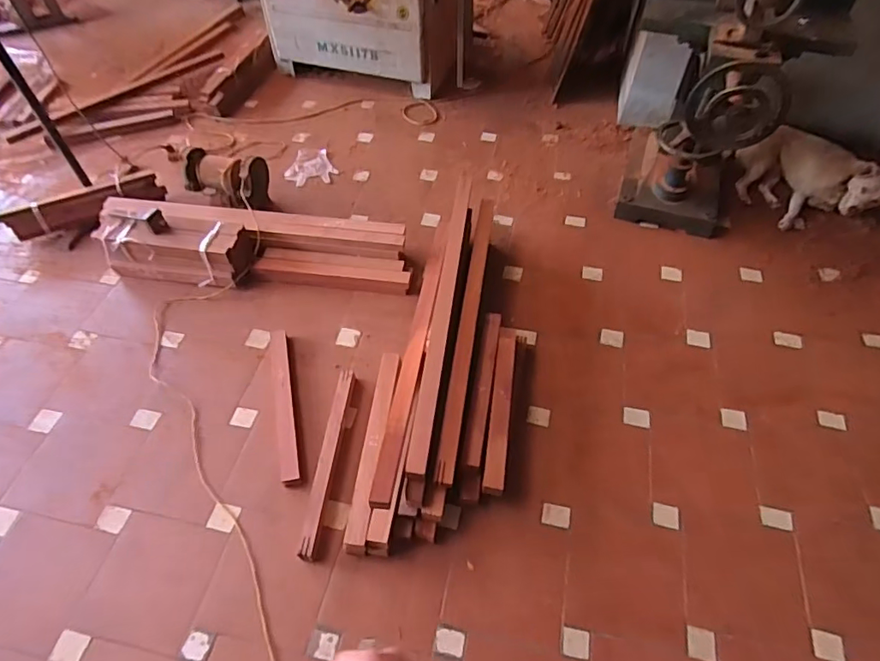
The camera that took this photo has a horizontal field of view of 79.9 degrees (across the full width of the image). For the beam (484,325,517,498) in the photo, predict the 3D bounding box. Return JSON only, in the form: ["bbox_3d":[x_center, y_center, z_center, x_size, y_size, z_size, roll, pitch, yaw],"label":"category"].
[{"bbox_3d":[0.189,0.214,1.596,0.062,0.056,0.541,8,53,4],"label":"beam"}]

